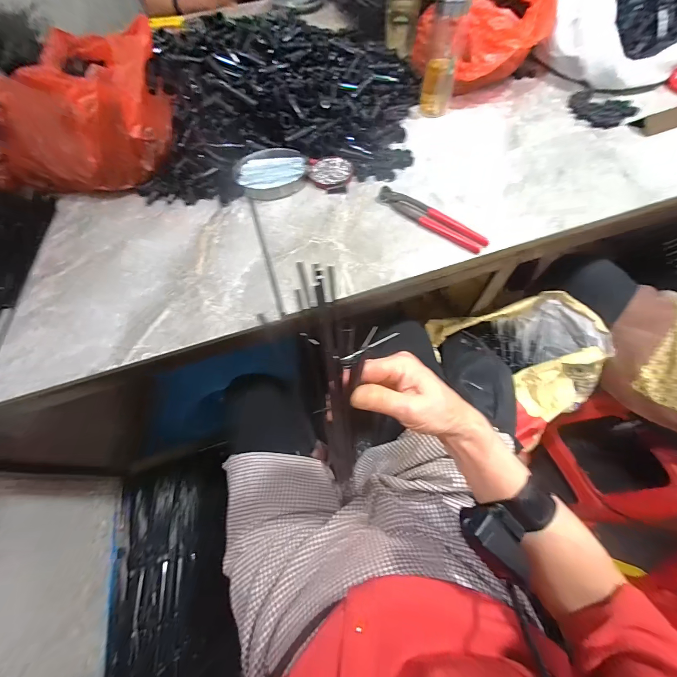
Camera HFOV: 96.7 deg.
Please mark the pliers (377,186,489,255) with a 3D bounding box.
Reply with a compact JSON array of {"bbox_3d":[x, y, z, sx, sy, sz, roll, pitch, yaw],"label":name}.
[{"bbox_3d":[0.152,-0.201,0.501,0.197,0.013,0.038,36,71,19],"label":"pliers"}]

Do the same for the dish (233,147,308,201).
[{"bbox_3d":[-0.126,-0.312,0.564,0.128,0.026,0.107,6,64,6],"label":"dish"}]

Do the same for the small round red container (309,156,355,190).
[{"bbox_3d":[-0.013,-0.313,0.568,0.069,0.011,0.078,39,71,20],"label":"small round red container"}]

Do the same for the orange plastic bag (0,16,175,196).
[{"bbox_3d":[-0.566,-0.447,0.544,0.488,0.224,0.366,-14,63,-4],"label":"orange plastic bag"}]

